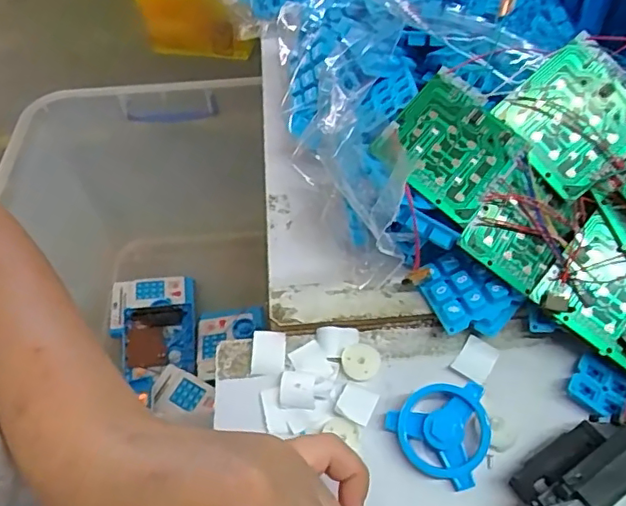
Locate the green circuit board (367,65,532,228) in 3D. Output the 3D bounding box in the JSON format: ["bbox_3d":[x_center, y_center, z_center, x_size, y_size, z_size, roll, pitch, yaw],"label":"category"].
[{"bbox_3d":[0.082,-0.065,0.334,0.071,0.010,0.071,41,80,9],"label":"green circuit board"}]

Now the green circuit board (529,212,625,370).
[{"bbox_3d":[0.170,0.023,0.320,0.070,0.009,0.059,40,86,13],"label":"green circuit board"}]

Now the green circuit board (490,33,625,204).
[{"bbox_3d":[0.156,-0.080,0.336,0.073,0.007,0.070,-42,85,5],"label":"green circuit board"}]

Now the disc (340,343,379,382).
[{"bbox_3d":[0.028,0.065,0.342,0.022,0.004,0.023,-2,53,3],"label":"disc"}]

